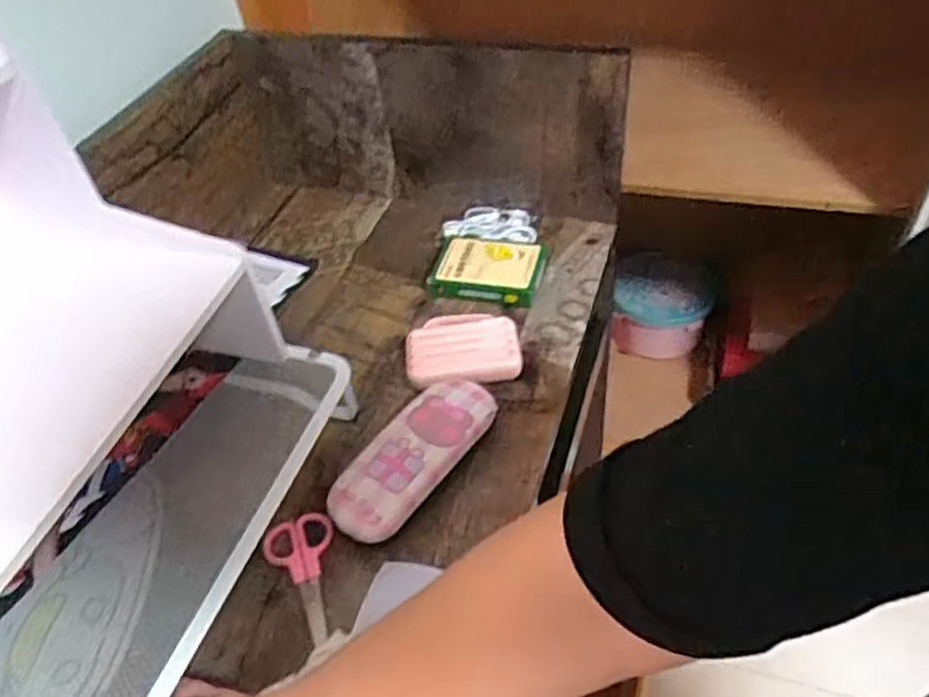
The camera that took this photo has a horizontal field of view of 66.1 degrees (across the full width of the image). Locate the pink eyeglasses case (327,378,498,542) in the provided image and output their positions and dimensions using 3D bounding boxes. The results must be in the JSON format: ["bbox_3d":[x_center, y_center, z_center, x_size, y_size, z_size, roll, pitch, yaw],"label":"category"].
[{"bbox_3d":[-0.037,0.086,0.559,0.061,0.043,0.155,28,56,29],"label":"pink eyeglasses case"}]

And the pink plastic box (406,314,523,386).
[{"bbox_3d":[-0.002,0.002,0.647,0.100,0.027,0.087,-8,46,-1],"label":"pink plastic box"}]

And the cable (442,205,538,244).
[{"bbox_3d":[0.028,-0.138,0.783,0.104,0.011,0.056,4,47,12],"label":"cable"}]

